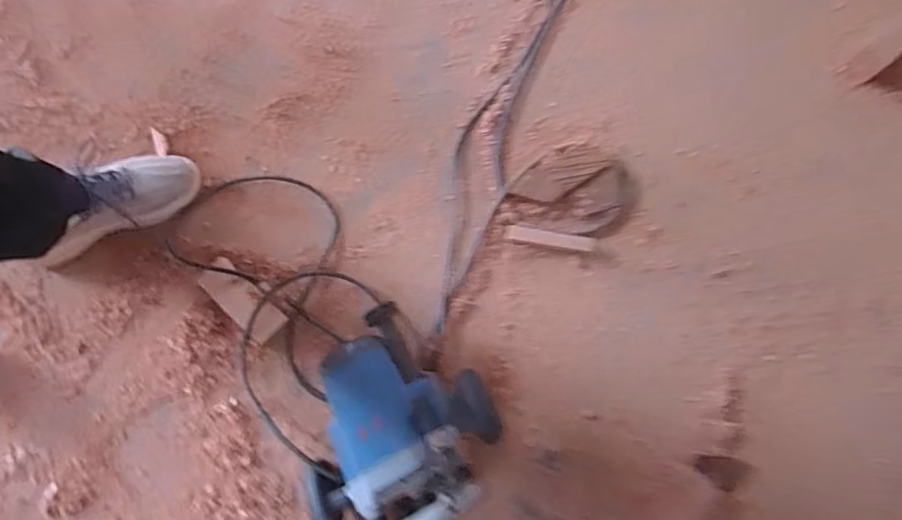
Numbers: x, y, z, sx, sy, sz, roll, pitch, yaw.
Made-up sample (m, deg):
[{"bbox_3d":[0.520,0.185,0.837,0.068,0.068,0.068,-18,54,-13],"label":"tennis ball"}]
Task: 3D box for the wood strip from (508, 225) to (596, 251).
[{"bbox_3d":[0.165,-0.036,0.860,0.140,0.004,0.025,8,72,1],"label":"wood strip"}]

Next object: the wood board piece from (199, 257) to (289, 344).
[{"bbox_3d":[-0.316,0.062,0.792,0.142,0.019,0.054,41,75,11],"label":"wood board piece"}]

